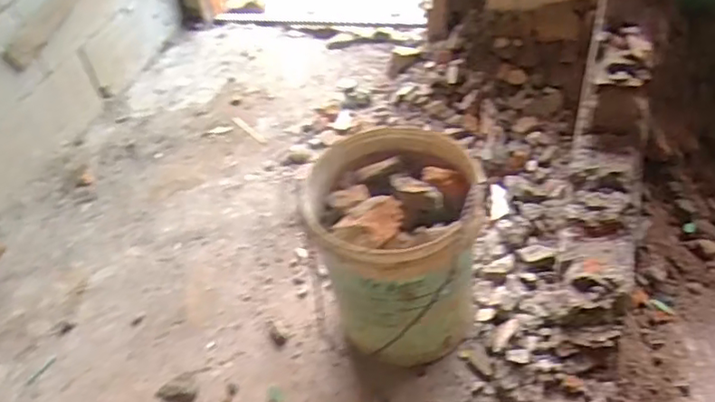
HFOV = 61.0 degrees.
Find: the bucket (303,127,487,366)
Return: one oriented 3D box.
[{"bbox_3d":[0.071,0.087,1.115,0.273,0.336,0.276,-3,46,3],"label":"bucket"}]

